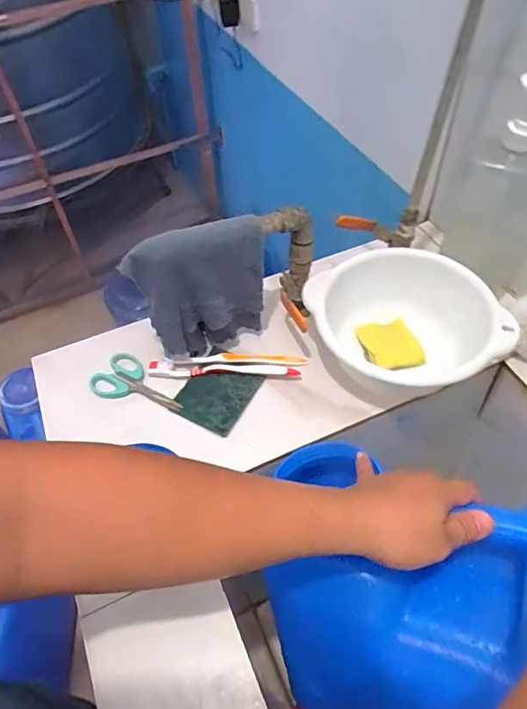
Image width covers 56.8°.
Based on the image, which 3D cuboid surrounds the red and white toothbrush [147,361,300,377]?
[{"bbox_3d":[-0.050,0.018,0.598,0.183,0.012,0.017,1,52,4],"label":"red and white toothbrush"}]

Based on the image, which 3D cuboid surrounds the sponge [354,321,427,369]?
[{"bbox_3d":[0.156,-0.012,0.602,0.065,0.017,0.067,-15,53,-8],"label":"sponge"}]

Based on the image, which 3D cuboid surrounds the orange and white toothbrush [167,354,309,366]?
[{"bbox_3d":[-0.032,0.006,0.608,0.170,0.007,0.019,-1,52,3],"label":"orange and white toothbrush"}]

